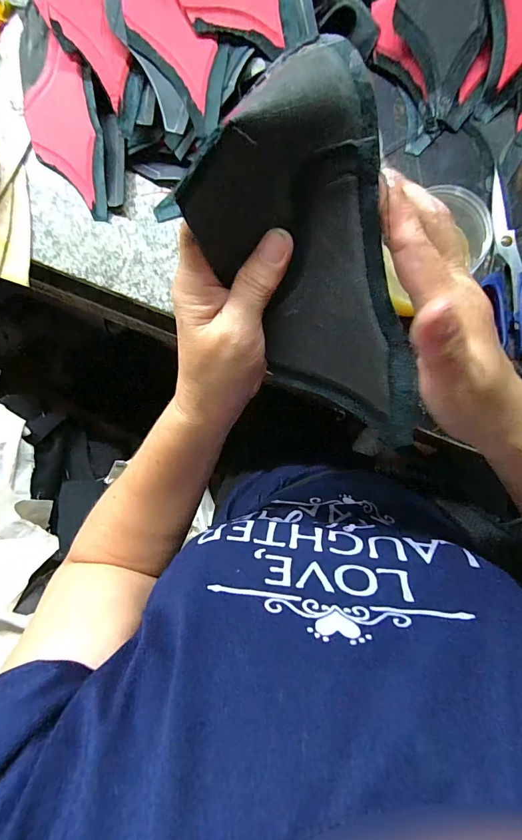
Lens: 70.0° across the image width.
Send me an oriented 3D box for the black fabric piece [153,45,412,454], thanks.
[{"bbox_3d":[0.031,-0.065,0.198,0.089,0.040,0.183,-27,119,1],"label":"black fabric piece"}]

